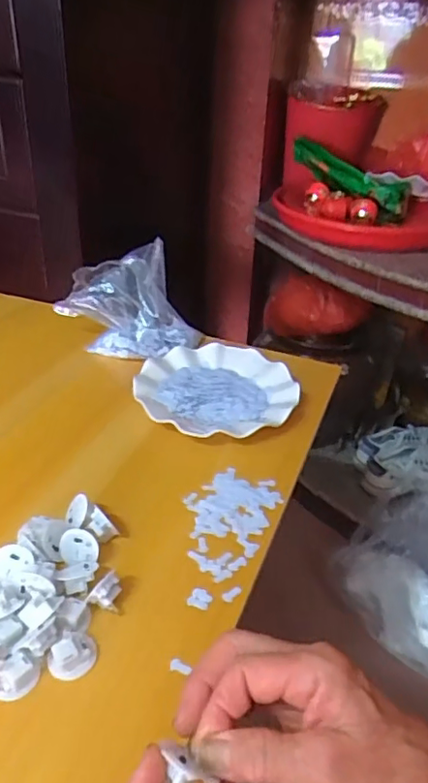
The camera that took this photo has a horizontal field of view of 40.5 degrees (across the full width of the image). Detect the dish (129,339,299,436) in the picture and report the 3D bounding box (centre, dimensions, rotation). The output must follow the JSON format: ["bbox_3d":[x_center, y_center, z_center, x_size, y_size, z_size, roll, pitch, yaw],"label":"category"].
[{"bbox_3d":[0.004,-0.002,0.675,0.178,0.022,0.175,2,33,-2],"label":"dish"}]

